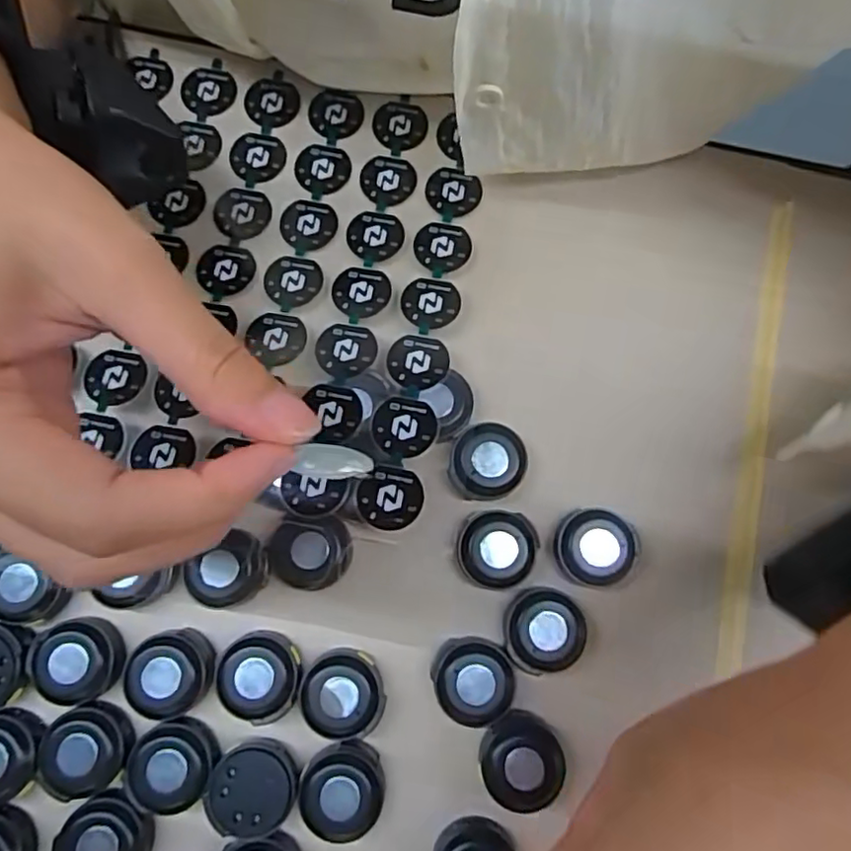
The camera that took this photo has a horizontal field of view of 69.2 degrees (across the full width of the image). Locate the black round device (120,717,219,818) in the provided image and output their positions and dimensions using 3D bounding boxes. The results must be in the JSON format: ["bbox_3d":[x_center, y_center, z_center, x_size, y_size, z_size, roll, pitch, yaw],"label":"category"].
[{"bbox_3d":[-0.090,0.120,0.218,0.029,0.010,0.029,0,78,-1],"label":"black round device"}]

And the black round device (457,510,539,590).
[{"bbox_3d":[0.027,0.047,0.234,0.028,0.011,0.028,0,78,-1],"label":"black round device"}]

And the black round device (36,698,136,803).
[{"bbox_3d":[-0.121,0.115,0.217,0.028,0.007,0.032,40,80,7],"label":"black round device"}]

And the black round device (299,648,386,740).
[{"bbox_3d":[-0.030,0.097,0.223,0.029,0.011,0.029,0,78,-1],"label":"black round device"}]

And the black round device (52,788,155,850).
[{"bbox_3d":[-0.111,0.144,0.210,0.030,0.010,0.031,0,78,-1],"label":"black round device"}]

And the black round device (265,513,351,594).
[{"bbox_3d":[-0.043,0.048,0.232,0.029,0.015,0.026,4,78,-1],"label":"black round device"}]

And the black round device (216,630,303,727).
[{"bbox_3d":[-0.060,0.091,0.223,0.029,0.007,0.030,0,78,-1],"label":"black round device"}]

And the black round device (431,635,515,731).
[{"bbox_3d":[0.018,0.093,0.224,0.027,0.010,0.030,-22,79,-6],"label":"black round device"}]

